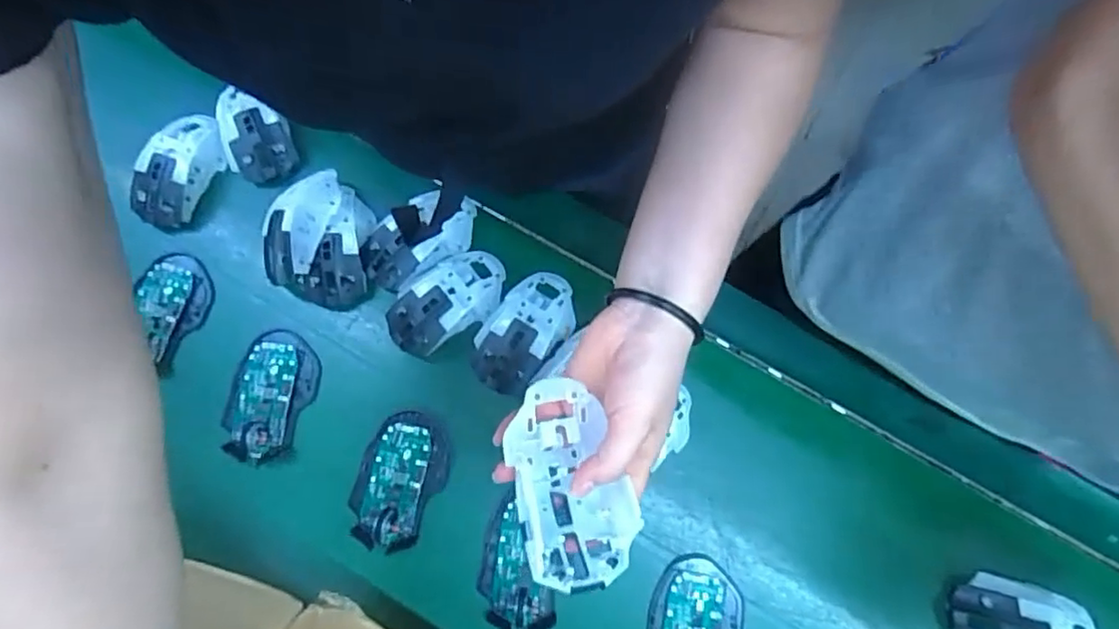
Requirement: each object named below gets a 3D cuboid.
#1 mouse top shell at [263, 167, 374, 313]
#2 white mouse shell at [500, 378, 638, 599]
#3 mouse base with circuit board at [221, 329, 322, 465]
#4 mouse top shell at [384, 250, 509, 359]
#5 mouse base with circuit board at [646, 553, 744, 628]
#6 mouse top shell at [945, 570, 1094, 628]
[{"bbox_3d":[-0.222,-0.071,0.563,0.091,0.056,0.120,1,77,1],"label":"mouse top shell"},{"bbox_3d":[0.007,0.096,0.359,0.065,0.032,0.115,-10,77,-2],"label":"white mouse shell"},{"bbox_3d":[-0.261,0.074,0.554,0.071,0.017,0.114,14,78,4],"label":"mouse base with circuit board"},{"bbox_3d":[-0.103,-0.015,0.558,0.117,0.043,0.071,-38,80,-7],"label":"mouse top shell"},{"bbox_3d":[0.109,0.263,0.506,0.073,0.016,0.117,19,78,5],"label":"mouse base with circuit board"},{"bbox_3d":[0.373,0.251,0.500,0.107,0.032,0.066,12,78,3],"label":"mouse top shell"}]

